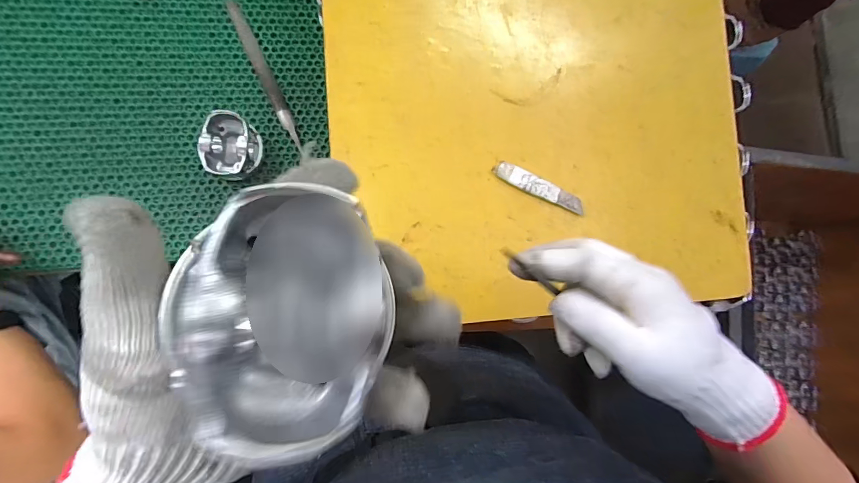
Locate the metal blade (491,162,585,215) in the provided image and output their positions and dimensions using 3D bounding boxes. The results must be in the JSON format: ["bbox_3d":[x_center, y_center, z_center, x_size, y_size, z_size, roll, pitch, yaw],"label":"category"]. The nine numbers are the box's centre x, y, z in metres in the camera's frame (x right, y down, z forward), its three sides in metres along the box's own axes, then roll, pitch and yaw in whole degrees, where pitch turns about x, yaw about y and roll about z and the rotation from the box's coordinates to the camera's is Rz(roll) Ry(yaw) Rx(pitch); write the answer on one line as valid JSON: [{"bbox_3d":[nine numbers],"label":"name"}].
[{"bbox_3d":[0.127,-0.062,0.464,0.114,0.004,0.022,22,80,-10],"label":"metal blade"}]

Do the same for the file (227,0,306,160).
[{"bbox_3d":[-0.230,-0.230,0.574,0.018,0.005,0.235,-25,91,-10],"label":"file"}]

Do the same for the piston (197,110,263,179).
[{"bbox_3d":[-0.268,-0.127,0.549,0.074,0.052,0.084,13,86,-9],"label":"piston"}]

